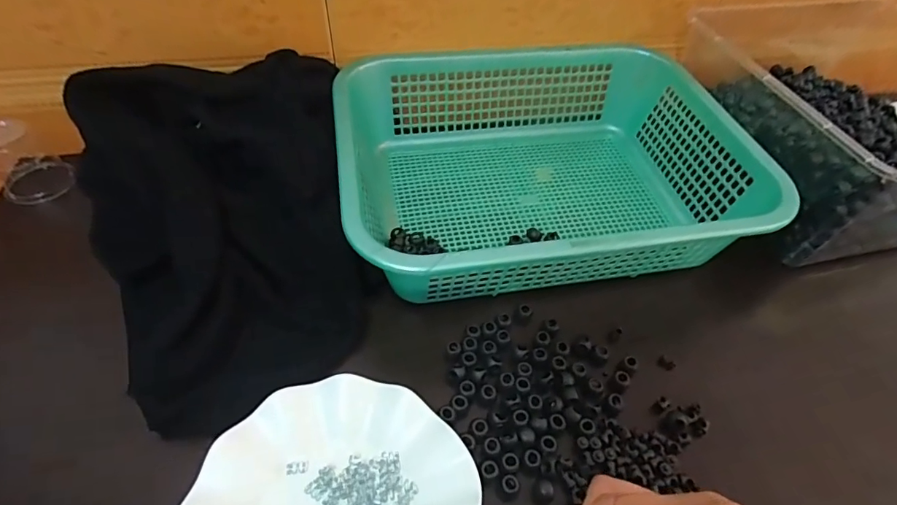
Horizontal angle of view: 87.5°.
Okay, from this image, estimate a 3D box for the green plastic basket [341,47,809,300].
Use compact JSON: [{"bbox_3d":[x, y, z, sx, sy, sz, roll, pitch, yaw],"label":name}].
[{"bbox_3d":[0.087,-0.090,0.488,0.382,0.109,0.287,-7,52,-10],"label":"green plastic basket"}]

